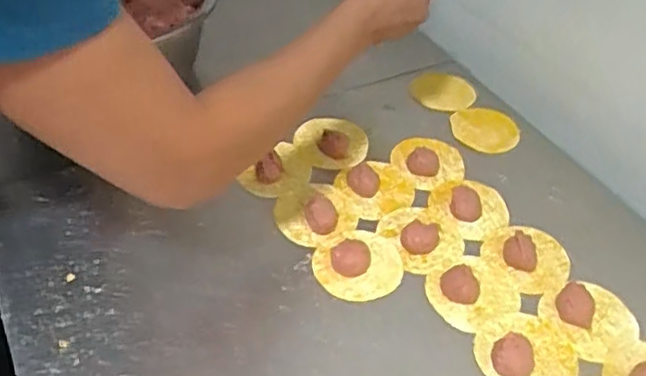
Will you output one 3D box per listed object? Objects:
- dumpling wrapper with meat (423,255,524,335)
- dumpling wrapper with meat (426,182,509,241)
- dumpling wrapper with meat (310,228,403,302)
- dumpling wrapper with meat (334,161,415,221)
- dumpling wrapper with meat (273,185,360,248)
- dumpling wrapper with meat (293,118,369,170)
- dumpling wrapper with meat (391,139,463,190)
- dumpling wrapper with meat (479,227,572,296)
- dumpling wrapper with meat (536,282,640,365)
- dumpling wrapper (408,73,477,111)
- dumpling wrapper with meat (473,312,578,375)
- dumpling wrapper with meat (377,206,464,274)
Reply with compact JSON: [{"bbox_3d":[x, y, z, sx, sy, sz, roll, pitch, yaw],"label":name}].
[{"bbox_3d":[0.137,0.094,0.604,0.080,0.007,0.069,-18,48,-22],"label":"dumpling wrapper with meat"},{"bbox_3d":[0.158,0.013,0.681,0.073,0.024,0.076,-25,51,-27],"label":"dumpling wrapper with meat"},{"bbox_3d":[0.035,0.066,0.614,0.083,0.026,0.071,-23,50,-25],"label":"dumpling wrapper with meat"},{"bbox_3d":[0.057,0.000,0.697,0.075,0.009,0.071,2,44,-2],"label":"dumpling wrapper with meat"},{"bbox_3d":[-0.006,0.022,0.654,0.080,0.018,0.075,2,44,-2],"label":"dumpling wrapper with meat"},{"bbox_3d":[0.013,-0.050,0.727,0.075,0.013,0.074,2,44,-2],"label":"dumpling wrapper with meat"},{"bbox_3d":[0.118,-0.030,0.729,0.080,0.014,0.076,-11,46,-15],"label":"dumpling wrapper with meat"},{"bbox_3d":[0.202,0.065,0.638,0.073,0.008,0.078,-21,50,-24],"label":"dumpling wrapper with meat"},{"bbox_3d":[0.243,0.113,0.585,0.074,0.016,0.076,-19,49,-22],"label":"dumpling wrapper with meat"},{"bbox_3d":[0.143,-0.120,0.806,0.074,0.009,0.079,-10,46,-15],"label":"dumpling wrapper"},{"bbox_3d":[0.175,0.135,0.552,0.084,0.027,0.075,-21,49,-24],"label":"dumpling wrapper with meat"},{"bbox_3d":[0.099,0.046,0.648,0.070,0.015,0.082,-18,48,-22],"label":"dumpling wrapper with meat"}]

